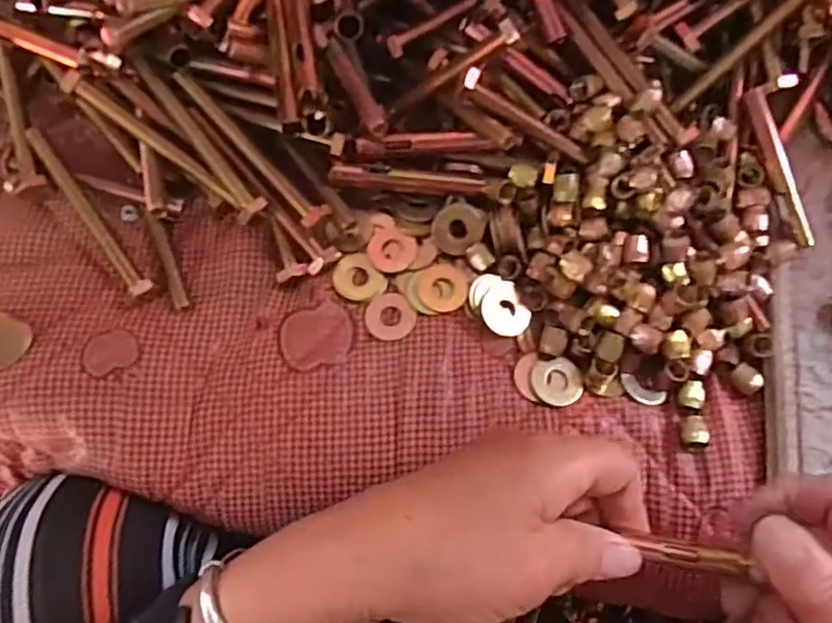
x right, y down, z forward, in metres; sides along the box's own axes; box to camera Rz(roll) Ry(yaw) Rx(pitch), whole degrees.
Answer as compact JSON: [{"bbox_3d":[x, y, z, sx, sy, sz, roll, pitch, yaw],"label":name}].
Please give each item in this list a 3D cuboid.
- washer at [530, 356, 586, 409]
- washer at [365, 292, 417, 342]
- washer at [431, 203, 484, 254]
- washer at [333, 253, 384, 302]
[{"bbox_3d":[0.067,0.033,0.312,0.025,0.005,0.023,0,74,-1],"label":"washer"},{"bbox_3d":[-0.012,0.002,0.319,0.025,0.004,0.024,0,74,-1],"label":"washer"},{"bbox_3d":[0.020,-0.041,0.328,0.025,0.004,0.024,0,88,1],"label":"washer"},{"bbox_3d":[-0.029,-0.017,0.326,0.021,0.004,0.024,-37,78,-11],"label":"washer"}]

